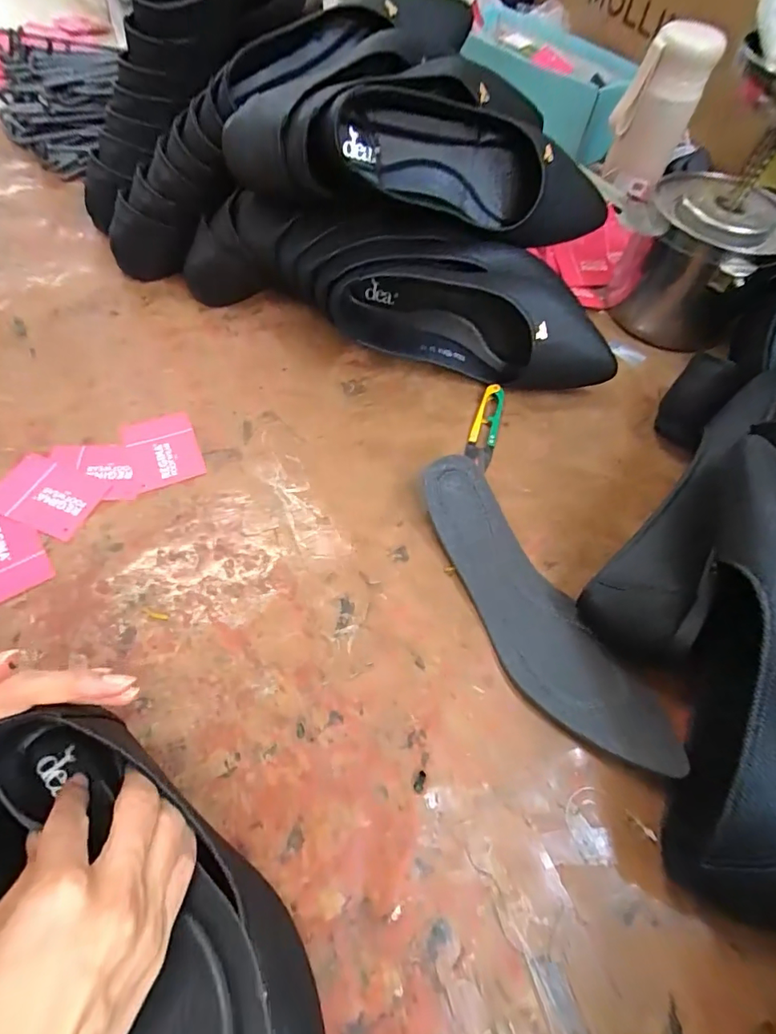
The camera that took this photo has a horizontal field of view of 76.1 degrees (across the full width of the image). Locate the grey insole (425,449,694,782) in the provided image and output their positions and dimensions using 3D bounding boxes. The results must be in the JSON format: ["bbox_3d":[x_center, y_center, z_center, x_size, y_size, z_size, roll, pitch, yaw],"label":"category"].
[{"bbox_3d":[0.100,0.063,0.348,0.072,0.030,0.243,-29,66,-19],"label":"grey insole"}]

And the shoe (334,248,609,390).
[{"bbox_3d":[0.081,-0.182,0.458,0.256,0.093,0.073,9,59,1],"label":"shoe"}]

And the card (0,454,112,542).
[{"bbox_3d":[-0.262,-0.016,0.383,0.073,0.004,0.056,21,60,4],"label":"card"}]

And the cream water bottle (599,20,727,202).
[{"bbox_3d":[0.303,-0.461,0.566,0.074,0.149,0.062,31,62,14],"label":"cream water bottle"}]

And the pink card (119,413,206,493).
[{"bbox_3d":[-0.190,-0.057,0.417,0.055,0.004,0.074,-21,63,-16],"label":"pink card"}]

